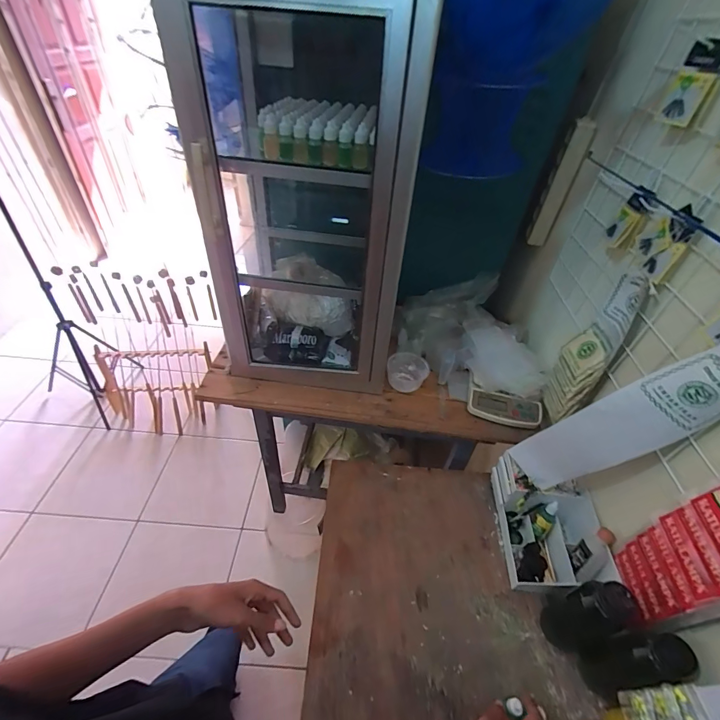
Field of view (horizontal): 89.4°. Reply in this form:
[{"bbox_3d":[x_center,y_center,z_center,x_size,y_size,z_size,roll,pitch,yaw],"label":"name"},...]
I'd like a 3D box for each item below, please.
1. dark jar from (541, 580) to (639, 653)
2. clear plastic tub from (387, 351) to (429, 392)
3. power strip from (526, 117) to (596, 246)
[{"bbox_3d":[0.345,0.384,0.550,0.067,0.188,0.067,-9,45,-15],"label":"dark jar"},{"bbox_3d":[0.112,0.027,0.868,0.098,0.065,0.086,5,43,-2],"label":"clear plastic tub"},{"bbox_3d":[0.453,-0.390,0.835,0.054,0.263,0.038,24,46,18],"label":"power strip"}]

